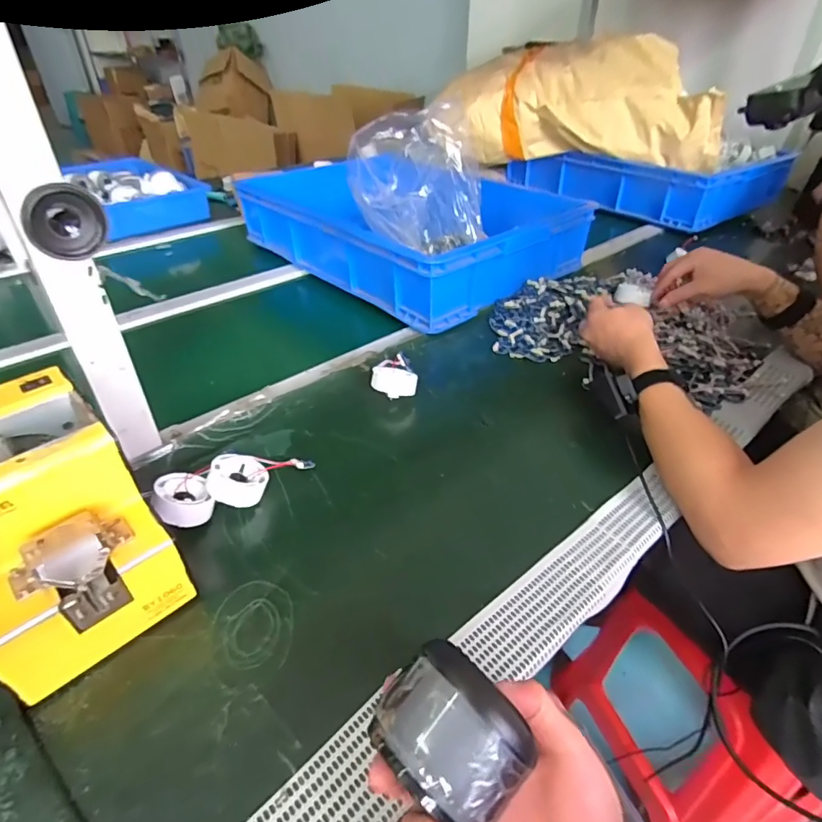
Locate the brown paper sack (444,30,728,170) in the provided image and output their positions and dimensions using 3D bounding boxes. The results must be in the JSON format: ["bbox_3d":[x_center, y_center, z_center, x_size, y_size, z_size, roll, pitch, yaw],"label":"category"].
[{"bbox_3d":[0.409,-0.751,1.212,0.657,0.231,0.260,12,40,14],"label":"brown paper sack"}]

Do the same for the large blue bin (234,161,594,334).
[{"bbox_3d":[0.003,-0.367,0.952,0.424,0.105,0.547,-28,46,-31],"label":"large blue bin"}]

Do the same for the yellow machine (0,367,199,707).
[{"bbox_3d":[-0.273,0.088,0.376,0.123,0.147,0.186,-30,48,-33],"label":"yellow machine"}]

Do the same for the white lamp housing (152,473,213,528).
[{"bbox_3d":[-0.217,0.083,0.471,0.055,0.027,0.055,9,33,-43],"label":"white lamp housing"}]

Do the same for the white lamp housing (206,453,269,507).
[{"bbox_3d":[-0.172,0.068,0.494,0.054,0.032,0.056,13,42,-13],"label":"white lamp housing"}]

